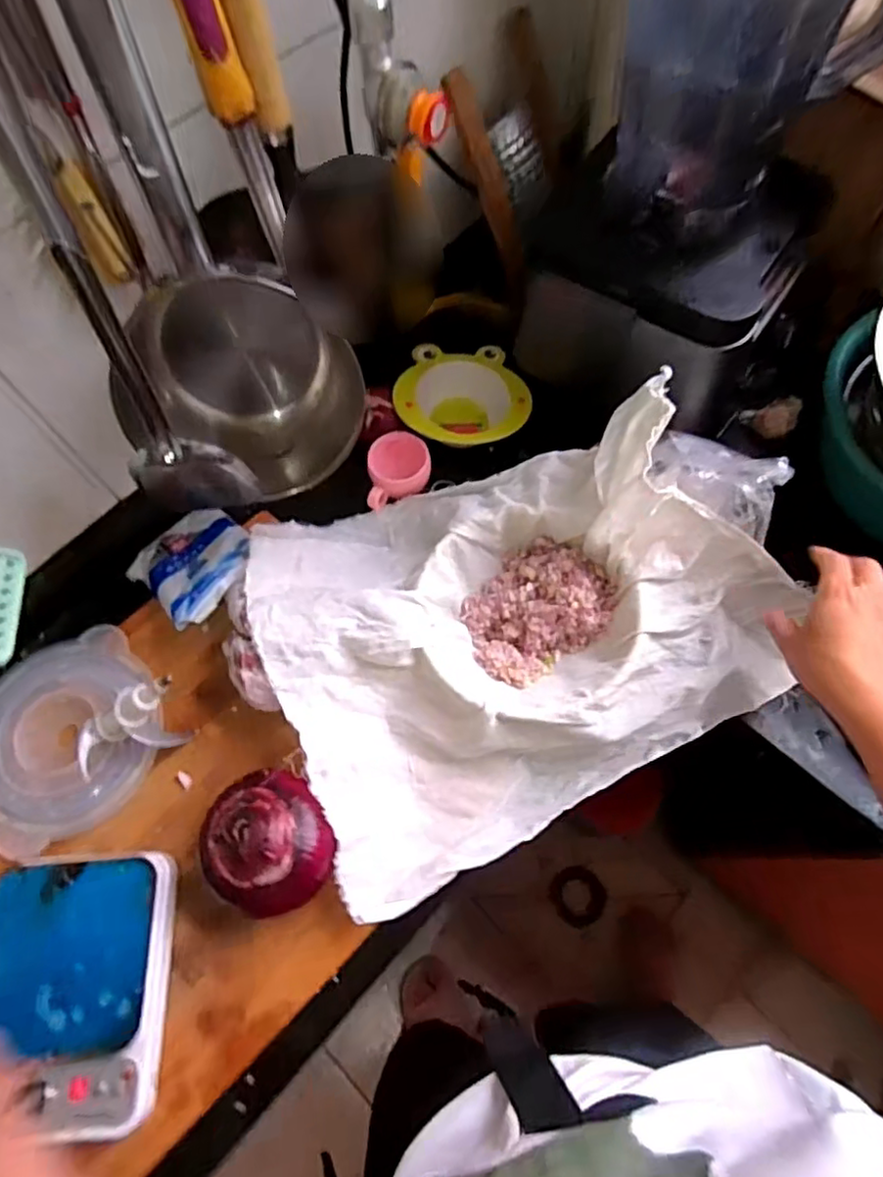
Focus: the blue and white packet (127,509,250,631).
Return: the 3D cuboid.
[{"bbox_3d":[-0.248,-0.024,0.656,0.110,0.028,0.142,-46,47,-13],"label":"blue and white packet"}]

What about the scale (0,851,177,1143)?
[{"bbox_3d":[-0.297,0.316,0.513,0.145,0.029,0.187,-4,68,0],"label":"scale"}]

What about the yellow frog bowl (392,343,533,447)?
[{"bbox_3d":[0.026,-0.221,0.726,0.148,0.053,0.115,3,68,3],"label":"yellow frog bowl"}]

